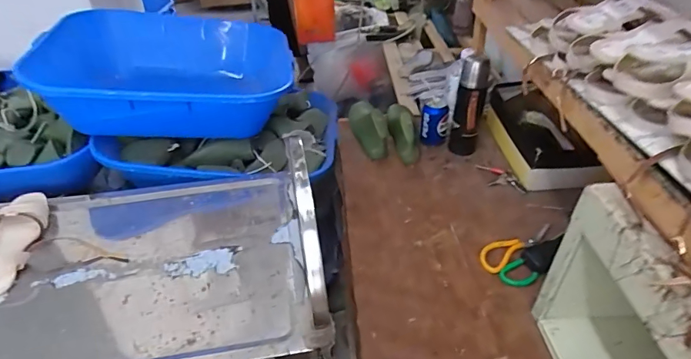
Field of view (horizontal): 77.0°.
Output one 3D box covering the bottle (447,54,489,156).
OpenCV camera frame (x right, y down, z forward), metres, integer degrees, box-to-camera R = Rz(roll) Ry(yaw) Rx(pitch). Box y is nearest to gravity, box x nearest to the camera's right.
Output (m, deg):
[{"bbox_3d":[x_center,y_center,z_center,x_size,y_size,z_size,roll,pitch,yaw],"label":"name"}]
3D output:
[{"bbox_3d":[0.296,-0.163,1.044,0.068,0.244,0.071,9,40,12],"label":"bottle"}]

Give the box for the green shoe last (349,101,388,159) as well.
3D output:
[{"bbox_3d":[0.056,-0.150,1.146,0.074,0.097,0.224,-7,39,-8],"label":"green shoe last"}]

